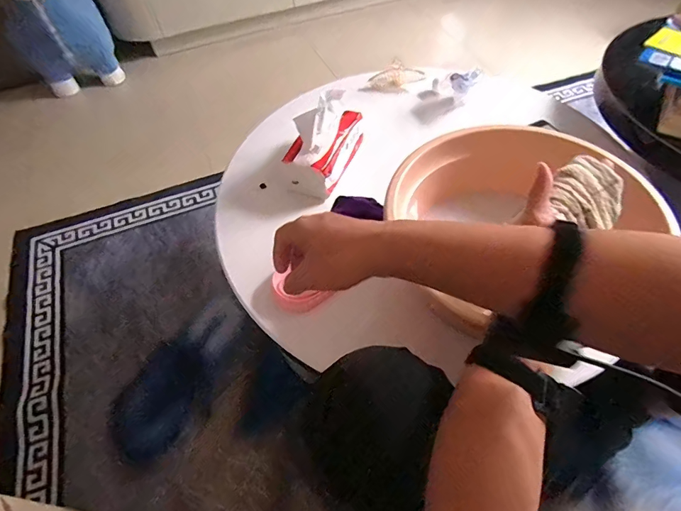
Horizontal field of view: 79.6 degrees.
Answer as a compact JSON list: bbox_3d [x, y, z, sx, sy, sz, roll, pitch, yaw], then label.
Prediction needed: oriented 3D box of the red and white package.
[{"bbox_3d":[-0.019,-0.223,0.741,0.088,0.111,0.173,21,59,16],"label":"red and white package"}]

